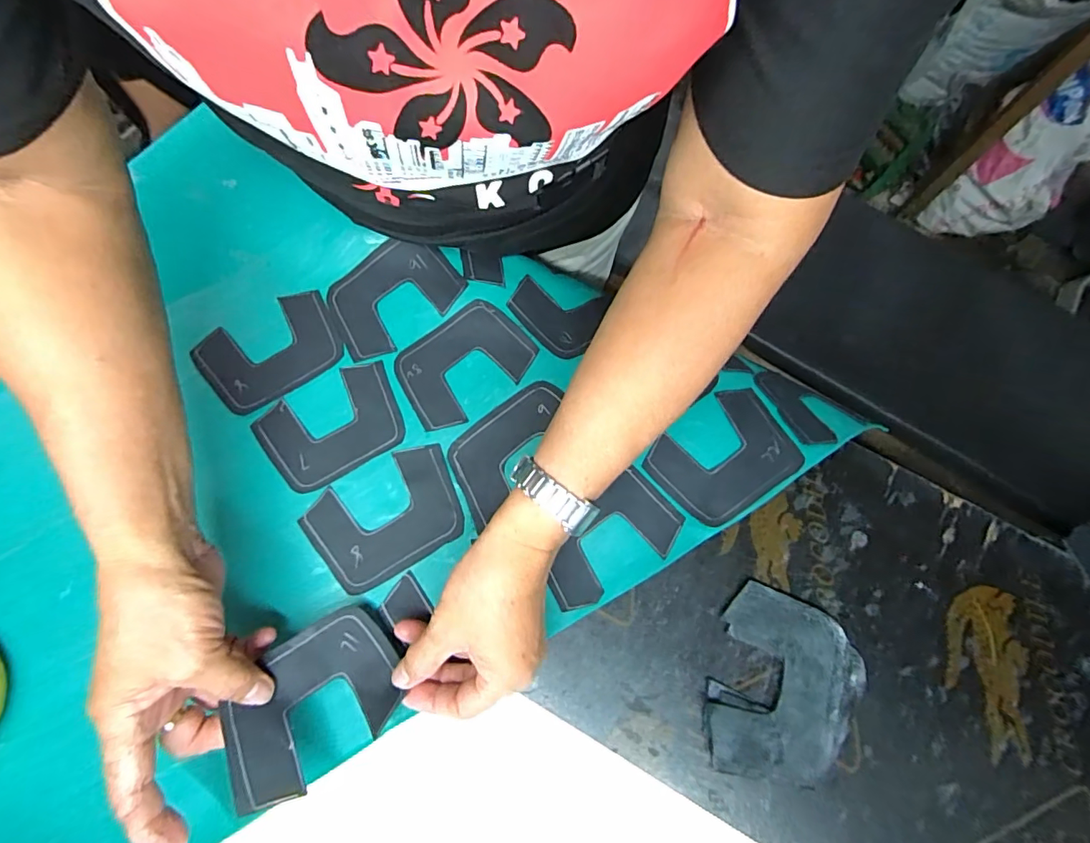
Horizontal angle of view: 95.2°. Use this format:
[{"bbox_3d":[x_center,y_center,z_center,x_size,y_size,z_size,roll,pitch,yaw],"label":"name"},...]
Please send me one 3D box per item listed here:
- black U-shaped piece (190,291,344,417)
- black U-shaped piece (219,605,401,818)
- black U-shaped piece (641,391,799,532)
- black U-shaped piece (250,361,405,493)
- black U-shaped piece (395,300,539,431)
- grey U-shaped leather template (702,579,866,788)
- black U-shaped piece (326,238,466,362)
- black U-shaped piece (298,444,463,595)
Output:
[{"bbox_3d":[-0.215,-0.056,0.394,0.102,0.006,0.074,-33,81,-14],"label":"black U-shaped piece"},{"bbox_3d":[-0.140,0.167,0.301,0.101,0.006,0.076,-29,69,-27],"label":"black U-shaped piece"},{"bbox_3d":[0.133,0.026,0.369,0.102,0.016,0.076,-36,76,-11],"label":"black U-shaped piece"},{"bbox_3d":[-0.160,0.004,0.377,0.101,0.004,0.075,-29,75,-10],"label":"black U-shaped piece"},{"bbox_3d":[-0.065,-0.047,0.395,0.104,0.004,0.075,-37,79,-9],"label":"black U-shaped piece"},{"bbox_3d":[0.155,0.173,0.325,0.086,0.006,0.112,16,74,10],"label":"grey U-shaped leather template"},{"bbox_3d":[-0.126,-0.105,0.406,0.107,0.011,0.077,-39,77,-12],"label":"black U-shaped piece"},{"bbox_3d":[-0.112,0.069,0.359,0.105,0.005,0.075,-30,75,-10],"label":"black U-shaped piece"}]

